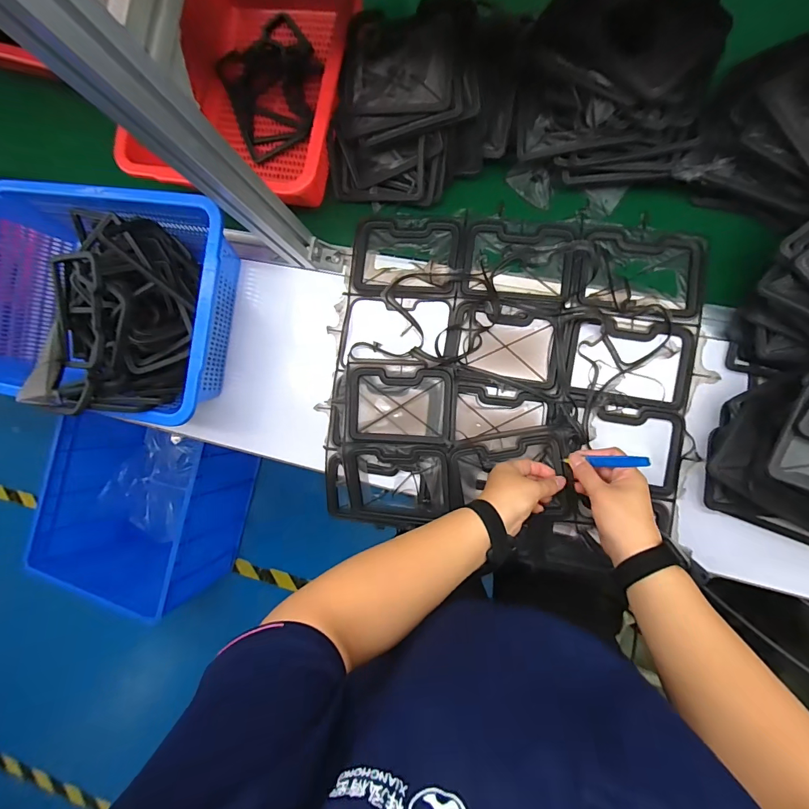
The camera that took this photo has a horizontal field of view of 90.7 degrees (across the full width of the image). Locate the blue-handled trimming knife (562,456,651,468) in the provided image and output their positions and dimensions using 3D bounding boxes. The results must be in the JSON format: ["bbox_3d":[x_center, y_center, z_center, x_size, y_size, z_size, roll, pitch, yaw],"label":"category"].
[{"bbox_3d":[0.239,0.068,0.478,0.095,0.010,0.011,-6,88,41],"label":"blue-handled trimming knife"}]

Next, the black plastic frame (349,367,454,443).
[{"bbox_3d":[-0.006,0.002,0.583,0.154,0.015,0.108,1,89,10],"label":"black plastic frame"}]

